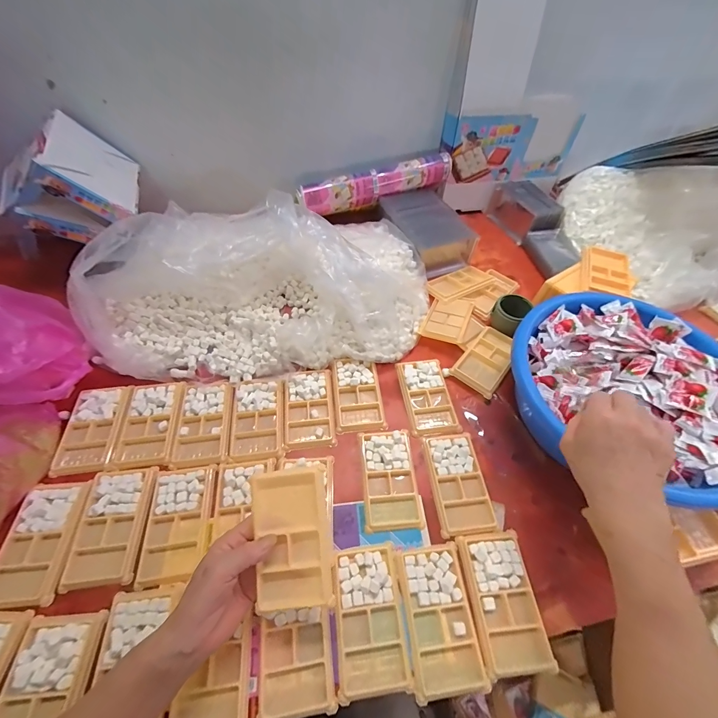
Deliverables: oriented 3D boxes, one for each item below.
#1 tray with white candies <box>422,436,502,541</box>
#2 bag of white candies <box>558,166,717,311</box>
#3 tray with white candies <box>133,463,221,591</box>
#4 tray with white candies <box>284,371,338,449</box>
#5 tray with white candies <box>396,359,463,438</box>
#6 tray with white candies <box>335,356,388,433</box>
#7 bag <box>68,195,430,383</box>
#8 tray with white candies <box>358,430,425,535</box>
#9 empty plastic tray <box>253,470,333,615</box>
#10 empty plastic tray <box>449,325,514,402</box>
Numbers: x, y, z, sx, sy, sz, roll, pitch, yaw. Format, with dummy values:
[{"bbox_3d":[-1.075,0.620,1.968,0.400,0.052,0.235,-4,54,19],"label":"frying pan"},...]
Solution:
[{"bbox_3d":[0.142,0.173,0.462,0.072,0.015,0.139,-4,56,-4],"label":"tray with white candies"},{"bbox_3d":[0.757,-0.334,0.756,0.501,0.134,0.412,-23,59,-17],"label":"bag of white candies"},{"bbox_3d":[-0.236,0.212,0.423,0.080,0.011,0.136,-4,56,-4],"label":"tray with white candies"},{"bbox_3d":[-0.081,0.077,0.524,0.077,0.017,0.130,-4,56,-4],"label":"tray with white candies"},{"bbox_3d":[0.115,0.063,0.545,0.076,0.018,0.137,-5,56,-5],"label":"tray with white candies"},{"bbox_3d":[-0.002,0.057,0.541,0.074,0.015,0.133,-2,55,-3],"label":"tray with white candies"},{"bbox_3d":[-0.157,-0.133,0.568,0.600,0.155,0.327,-10,56,-9],"label":"bag"},{"bbox_3d":[0.044,0.167,0.460,0.074,0.016,0.136,-2,55,-3],"label":"tray with white candies"},{"bbox_3d":[-0.070,0.187,0.341,0.076,0.017,0.130,-6,77,1],"label":"empty plastic tray"},{"bbox_3d":[0.231,0.000,0.574,0.076,0.011,0.136,36,62,21],"label":"empty plastic tray"}]

